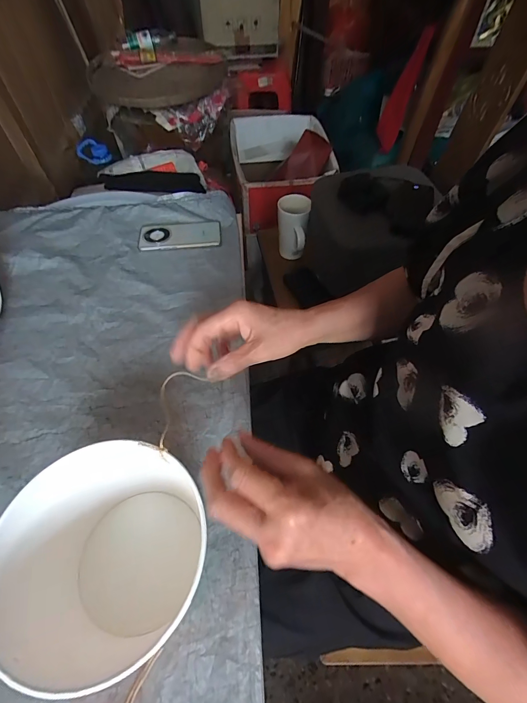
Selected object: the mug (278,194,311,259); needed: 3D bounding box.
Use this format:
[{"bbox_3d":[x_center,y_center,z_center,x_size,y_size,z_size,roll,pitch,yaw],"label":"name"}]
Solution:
[{"bbox_3d":[0.075,-0.314,0.865,0.076,0.144,0.094,6,56,5],"label":"mug"}]

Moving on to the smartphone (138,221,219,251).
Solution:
[{"bbox_3d":[-0.171,-0.242,0.678,0.161,0.007,0.082,-7,56,-5],"label":"smartphone"}]

